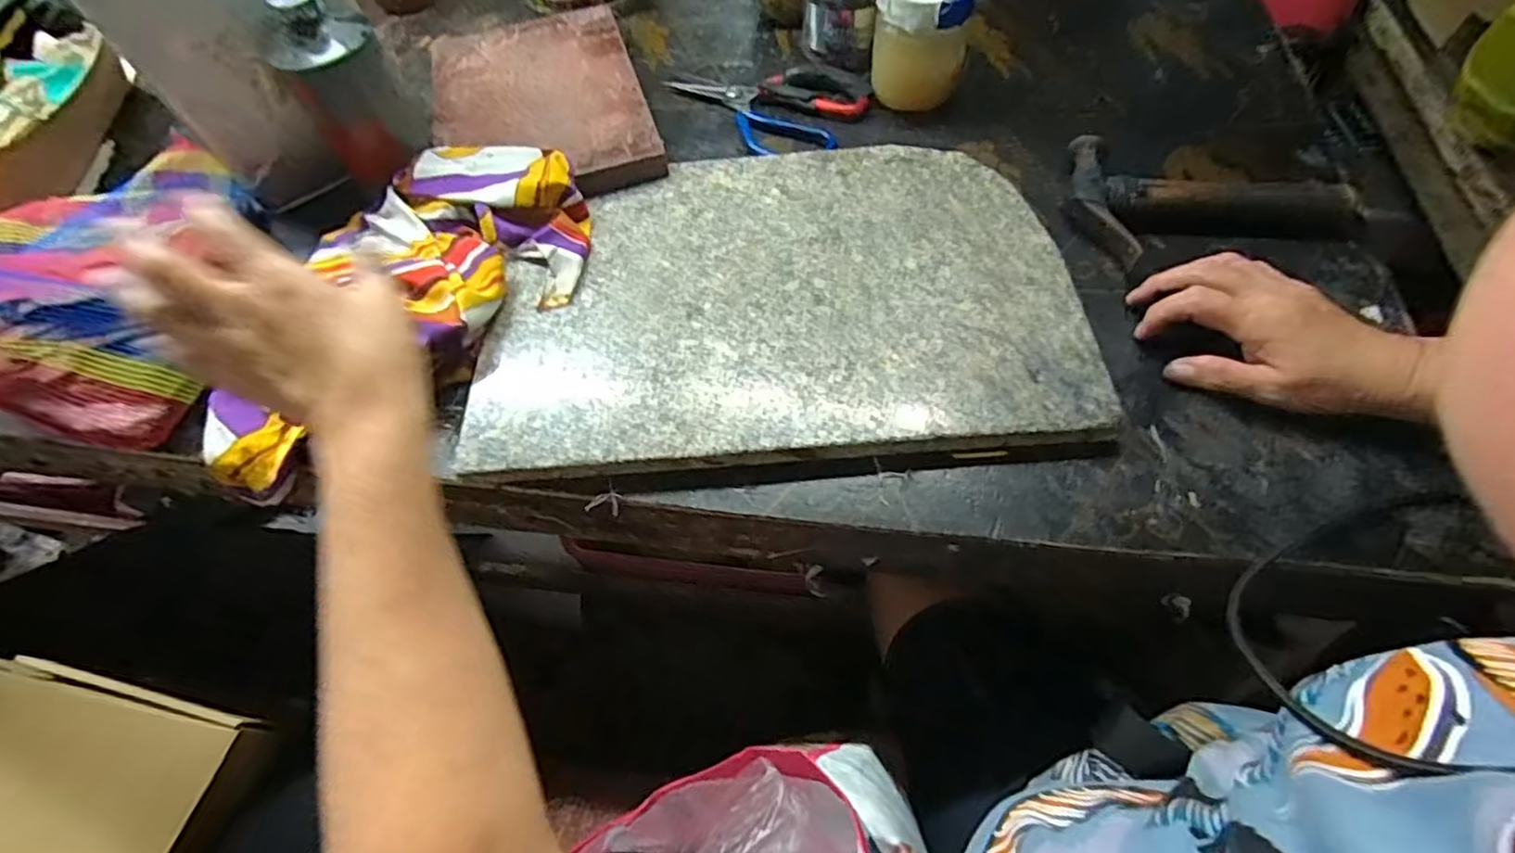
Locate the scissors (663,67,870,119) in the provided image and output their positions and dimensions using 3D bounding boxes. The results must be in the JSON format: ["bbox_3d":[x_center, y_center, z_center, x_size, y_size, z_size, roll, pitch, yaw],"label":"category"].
[{"bbox_3d":[0.009,-0.308,0.585,0.182,0.011,0.047,10,60,10],"label":"scissors"}]

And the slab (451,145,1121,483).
[{"bbox_3d":[0.012,-0.095,0.459,0.391,0.022,0.267,-3,58,2],"label":"slab"}]

